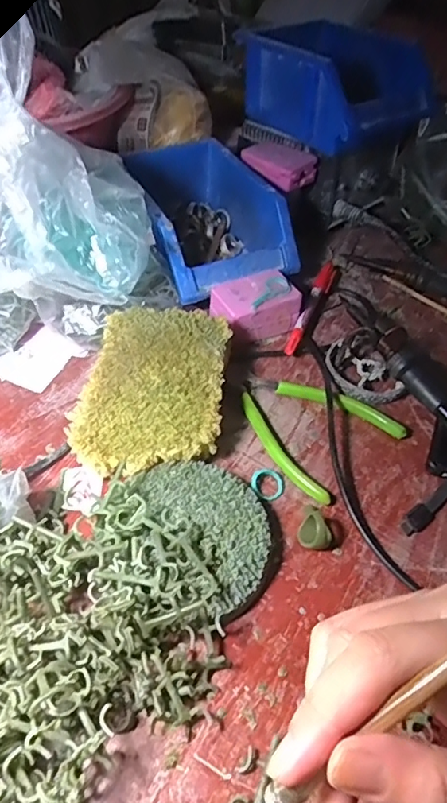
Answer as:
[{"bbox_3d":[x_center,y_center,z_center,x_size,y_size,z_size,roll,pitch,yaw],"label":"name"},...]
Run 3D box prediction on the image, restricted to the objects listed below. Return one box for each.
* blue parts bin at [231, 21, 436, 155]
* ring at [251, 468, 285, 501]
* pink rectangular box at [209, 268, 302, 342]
[{"bbox_3d":[0.113,-0.316,0.542,0.119,0.092,0.170,-24,55,-23],"label":"blue parts bin"},{"bbox_3d":[0.030,0.056,0.363,0.022,0.007,0.022,2,49,-3],"label":"ring"},{"bbox_3d":[0.027,-0.083,0.465,0.069,0.039,0.045,-21,54,-21],"label":"pink rectangular box"}]

